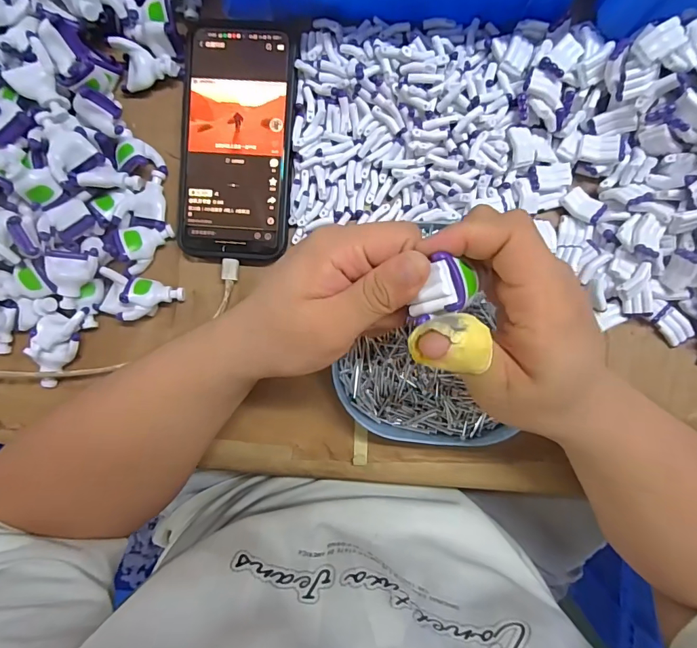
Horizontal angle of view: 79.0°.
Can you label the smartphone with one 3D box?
[{"bbox_3d":[-0.080,-0.129,0.299,0.079,0.013,0.163,3,93,1],"label":"smartphone"}]

